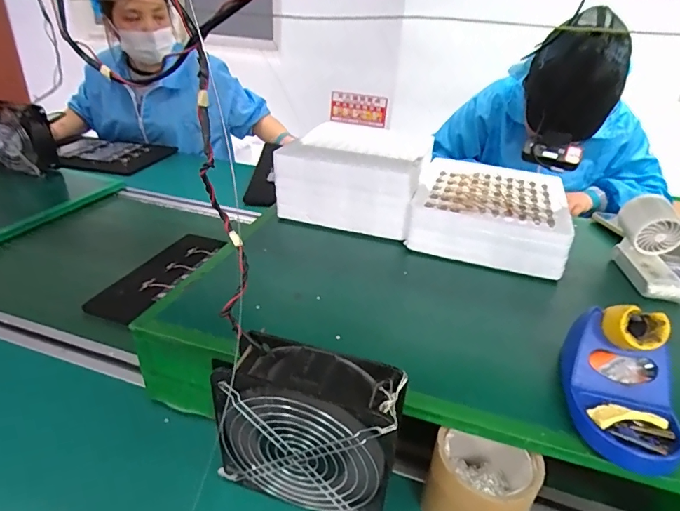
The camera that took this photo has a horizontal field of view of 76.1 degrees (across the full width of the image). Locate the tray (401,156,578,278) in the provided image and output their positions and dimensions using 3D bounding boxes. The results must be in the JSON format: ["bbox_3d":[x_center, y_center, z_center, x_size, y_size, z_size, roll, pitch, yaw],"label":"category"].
[{"bbox_3d":[0.219,-0.069,0.656,0.205,0.067,0.231,11,30,13],"label":"tray"}]

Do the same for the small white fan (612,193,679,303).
[{"bbox_3d":[0.403,-0.007,0.559,0.055,0.098,0.115,7,30,7],"label":"small white fan"}]

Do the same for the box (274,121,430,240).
[{"bbox_3d":[0.034,-0.126,0.727,0.210,0.120,0.237,12,31,15],"label":"box"}]

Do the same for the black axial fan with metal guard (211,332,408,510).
[{"bbox_3d":[-0.027,0.153,0.380,0.149,0.148,0.057,11,30,14],"label":"black axial fan with metal guard"}]

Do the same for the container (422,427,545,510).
[{"bbox_3d":[0.125,0.199,0.383,0.079,0.089,0.094,25,36,33],"label":"container"}]

